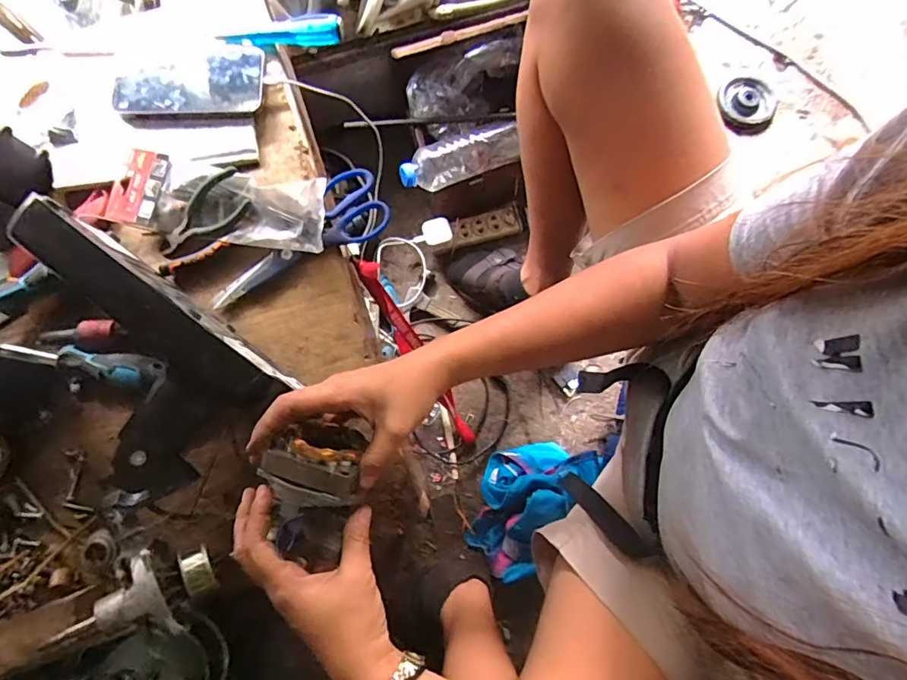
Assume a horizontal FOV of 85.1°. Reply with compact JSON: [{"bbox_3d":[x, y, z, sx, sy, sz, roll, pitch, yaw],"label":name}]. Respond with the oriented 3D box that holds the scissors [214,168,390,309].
[{"bbox_3d":[-0.150,-0.092,0.516,0.069,0.023,0.203,41,81,8],"label":"scissors"}]

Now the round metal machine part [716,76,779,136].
[{"bbox_3d":[0.554,-0.448,0.933,0.110,0.020,0.122,34,80,7],"label":"round metal machine part"}]

